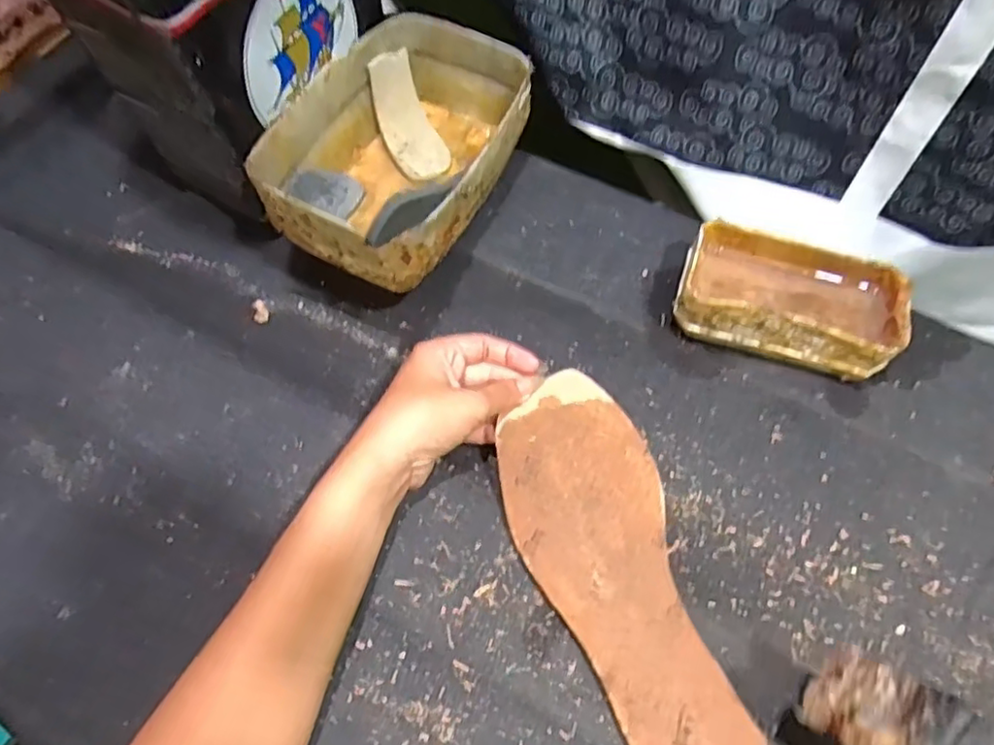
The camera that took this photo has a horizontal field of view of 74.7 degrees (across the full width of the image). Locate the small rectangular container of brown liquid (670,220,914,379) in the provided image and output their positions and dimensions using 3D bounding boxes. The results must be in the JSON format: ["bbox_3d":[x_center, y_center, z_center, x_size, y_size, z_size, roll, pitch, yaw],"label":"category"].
[{"bbox_3d":[0.178,-0.045,0.401,0.124,0.045,0.071,15,65,8],"label":"small rectangular container of brown liquid"}]

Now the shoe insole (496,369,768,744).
[{"bbox_3d":[0.065,0.111,0.341,0.081,0.010,0.238,-18,64,-8],"label":"shoe insole"}]

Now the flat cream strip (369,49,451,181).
[{"bbox_3d":[-0.065,-0.181,0.468,0.038,0.019,0.089,-23,95,-10],"label":"flat cream strip"}]

